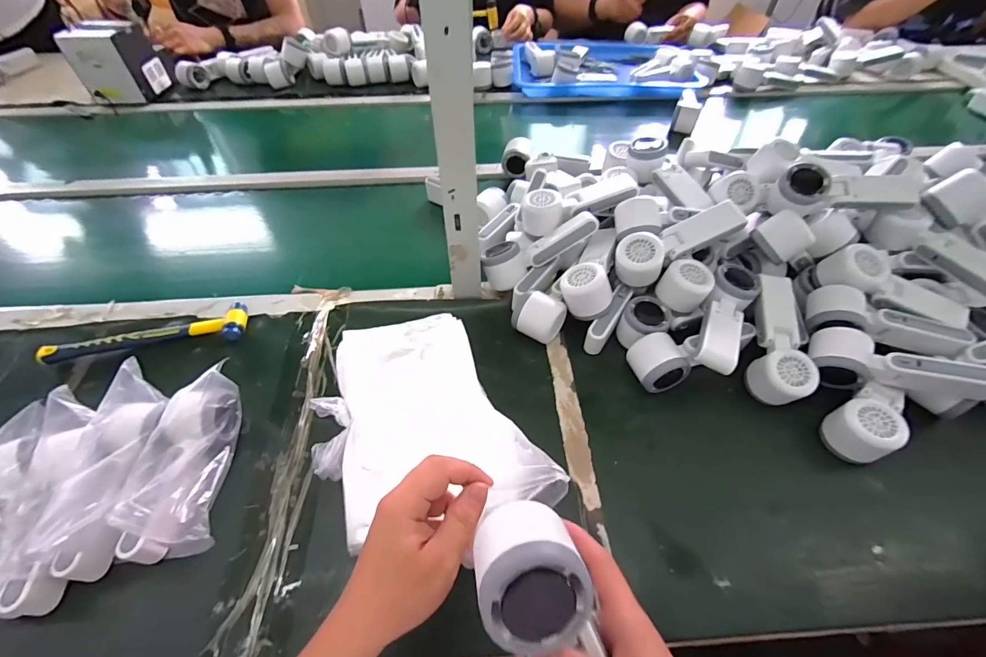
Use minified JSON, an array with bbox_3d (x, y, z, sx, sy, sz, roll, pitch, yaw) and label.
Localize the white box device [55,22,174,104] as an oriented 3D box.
[{"bbox_3d":[-0.910,-0.643,1.015,0.120,0.143,0.143,1,51,1],"label":"white box device"}]

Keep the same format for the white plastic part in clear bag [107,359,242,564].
[{"bbox_3d":[-0.309,0.135,0.426,0.065,0.083,0.171,-4,53,-1],"label":"white plastic part in clear bag"}]

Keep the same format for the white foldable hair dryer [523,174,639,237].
[{"bbox_3d":[0.124,-0.182,0.612,0.169,0.044,0.059,-17,54,-10],"label":"white foldable hair dryer"}]

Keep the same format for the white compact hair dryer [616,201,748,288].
[{"bbox_3d":[0.239,-0.112,0.541,0.167,0.049,0.054,-26,55,2],"label":"white compact hair dryer"}]

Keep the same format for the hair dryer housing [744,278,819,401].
[{"bbox_3d":[0.351,0.010,0.515,0.060,0.049,0.166,10,68,10],"label":"hair dryer housing"}]

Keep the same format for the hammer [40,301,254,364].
[{"bbox_3d":[-0.452,0.017,0.552,0.235,0.032,0.060,-16,54,-10],"label":"hammer"}]

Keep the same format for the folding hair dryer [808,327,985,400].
[{"bbox_3d":[0.458,0.037,0.478,0.168,0.059,0.061,13,52,10],"label":"folding hair dryer"}]

